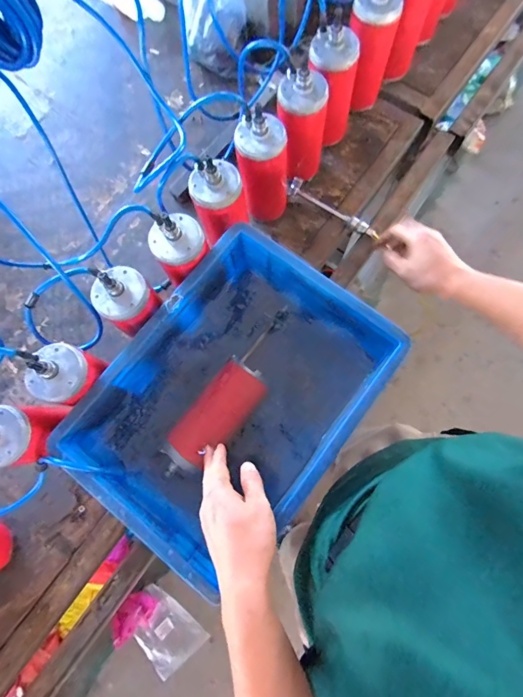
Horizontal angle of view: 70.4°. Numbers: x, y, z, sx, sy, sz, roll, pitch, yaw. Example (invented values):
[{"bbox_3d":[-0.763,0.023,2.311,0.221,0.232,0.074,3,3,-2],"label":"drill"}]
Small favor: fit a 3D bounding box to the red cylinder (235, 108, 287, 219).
[{"bbox_3d":[0.004,-0.288,0.601,0.079,0.186,0.075,1,78,2],"label":"red cylinder"}]

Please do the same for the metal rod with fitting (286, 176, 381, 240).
[{"bbox_3d":[0.129,-0.251,0.669,0.182,0.016,0.027,34,81,7],"label":"metal rod with fitting"}]

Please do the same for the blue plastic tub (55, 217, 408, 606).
[{"bbox_3d":[-0.038,0.064,0.532,0.306,0.128,0.400,38,81,9],"label":"blue plastic tub"}]

